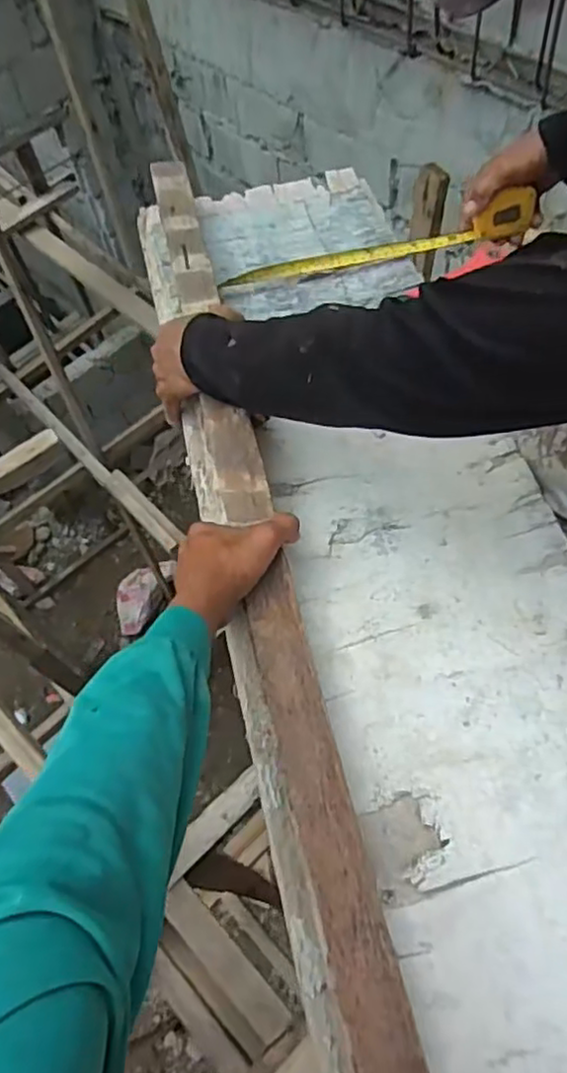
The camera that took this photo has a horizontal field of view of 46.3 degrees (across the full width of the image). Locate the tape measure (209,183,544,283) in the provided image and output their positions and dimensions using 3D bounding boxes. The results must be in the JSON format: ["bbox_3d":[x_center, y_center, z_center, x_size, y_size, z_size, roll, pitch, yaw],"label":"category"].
[{"bbox_3d":[0.115,-0.356,0.814,0.371,0.052,0.036,-12,61,-2],"label":"tape measure"}]

